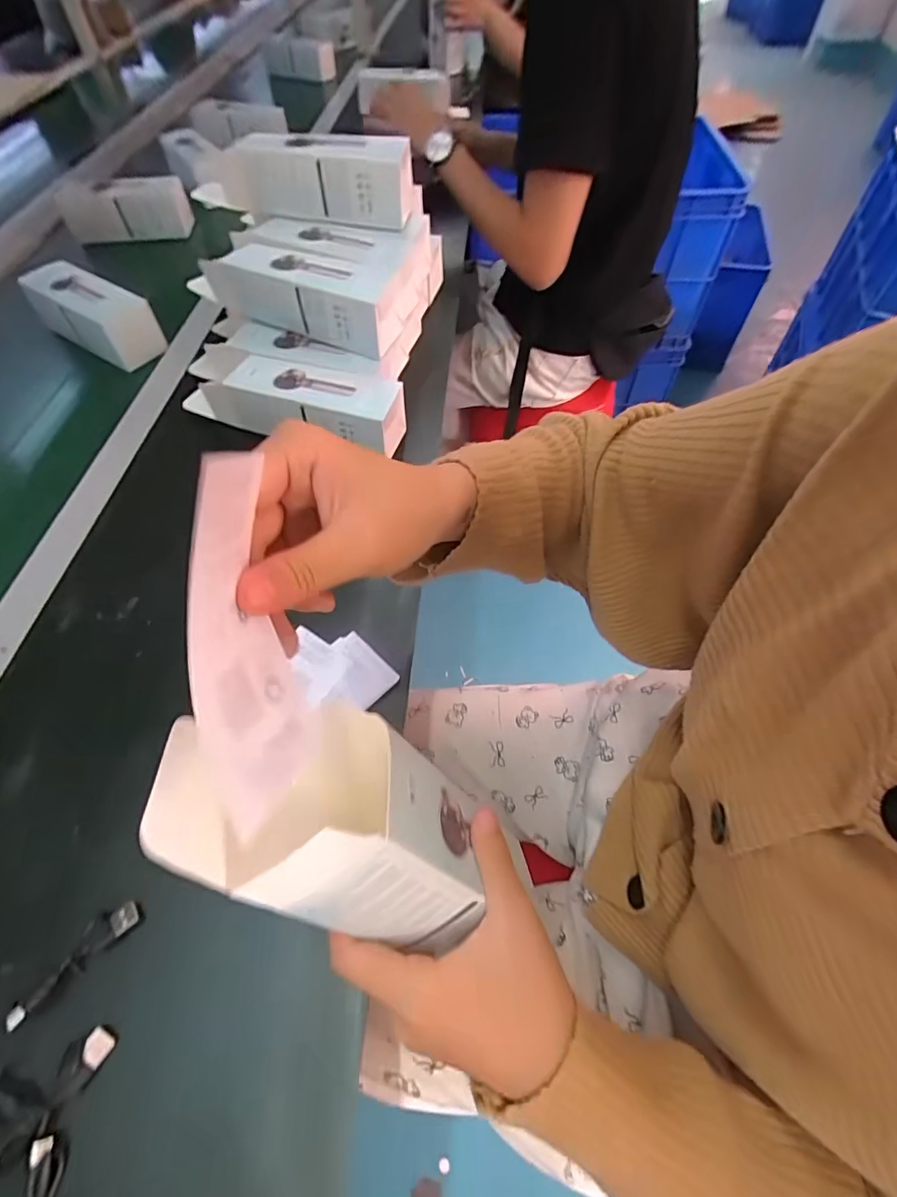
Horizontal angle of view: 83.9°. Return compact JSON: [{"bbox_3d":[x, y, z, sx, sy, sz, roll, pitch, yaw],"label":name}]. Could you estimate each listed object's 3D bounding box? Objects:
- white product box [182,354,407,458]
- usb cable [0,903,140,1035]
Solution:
[{"bbox_3d":[-0.164,-0.195,0.500,0.233,0.057,0.060,10,58,7],"label":"white product box"},{"bbox_3d":[-0.211,0.203,0.279,0.017,0.018,0.059,34,64,20],"label":"usb cable"}]

